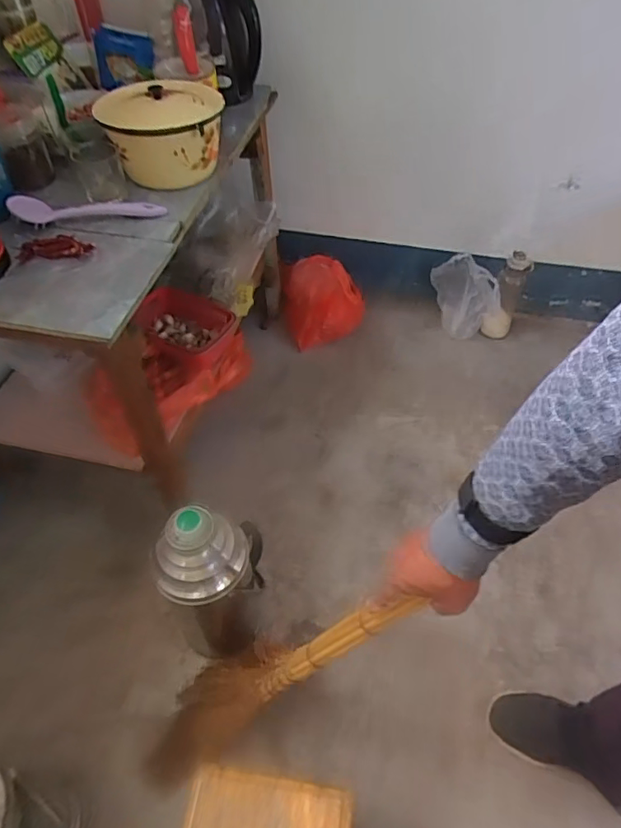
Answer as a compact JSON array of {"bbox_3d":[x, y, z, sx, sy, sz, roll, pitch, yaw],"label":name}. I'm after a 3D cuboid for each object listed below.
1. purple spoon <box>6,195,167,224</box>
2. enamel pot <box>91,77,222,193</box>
[{"bbox_3d":[-0.342,-0.322,0.831,0.224,0.044,0.043,-10,51,-8],"label":"purple spoon"},{"bbox_3d":[-0.234,-0.452,0.882,0.182,0.127,0.169,0,50,0],"label":"enamel pot"}]

